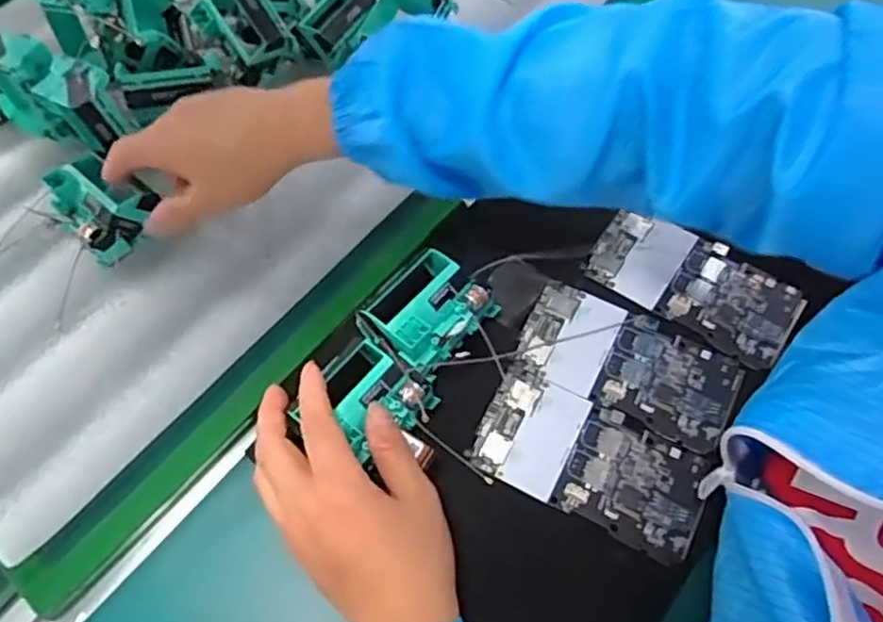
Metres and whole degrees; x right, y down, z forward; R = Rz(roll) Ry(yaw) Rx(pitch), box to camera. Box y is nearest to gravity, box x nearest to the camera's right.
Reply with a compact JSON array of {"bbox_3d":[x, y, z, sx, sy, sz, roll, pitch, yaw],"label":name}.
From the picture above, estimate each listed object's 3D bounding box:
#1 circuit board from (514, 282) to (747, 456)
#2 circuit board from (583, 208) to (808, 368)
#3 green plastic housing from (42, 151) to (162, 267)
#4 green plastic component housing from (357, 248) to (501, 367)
[{"bbox_3d":[0.114,0.032,0.422,0.129,0.007,0.066,25,66,15],"label":"circuit board"},{"bbox_3d":[0.164,-0.019,0.445,0.129,0.010,0.064,31,68,18],"label":"circuit board"},{"bbox_3d":[-0.231,-0.074,0.471,0.067,0.031,0.054,40,71,23],"label":"green plastic housing"},{"bbox_3d":[-0.010,-0.002,0.421,0.057,0.033,0.068,37,70,20],"label":"green plastic component housing"}]

